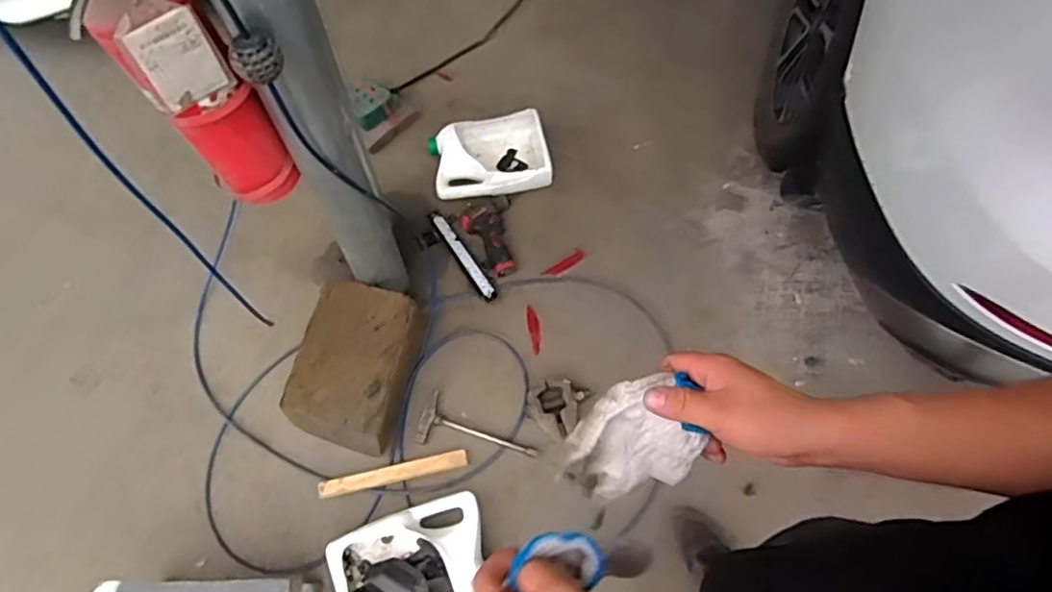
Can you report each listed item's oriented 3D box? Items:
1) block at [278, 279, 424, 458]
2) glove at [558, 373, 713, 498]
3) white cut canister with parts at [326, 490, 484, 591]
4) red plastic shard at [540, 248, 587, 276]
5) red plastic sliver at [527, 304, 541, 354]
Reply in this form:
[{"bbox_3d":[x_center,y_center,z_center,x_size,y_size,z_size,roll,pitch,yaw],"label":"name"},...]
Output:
[{"bbox_3d":[-0.363,0.149,1.358,0.223,0.146,0.322,14,65,8],"label":"block"},{"bbox_3d":[0.075,0.114,0.503,0.035,0.140,0.081,-22,85,-49],"label":"glove"},{"bbox_3d":[-0.220,0.526,1.223,0.295,0.092,0.210,-20,68,-11],"label":"white cut canister with parts"},{"bbox_3d":[0.095,-0.080,1.557,0.116,0.010,0.035,-33,71,-16],"label":"red plastic shard"},{"bbox_3d":[0.020,0.077,1.484,0.027,0.015,0.121,-8,66,-7],"label":"red plastic sliver"}]

